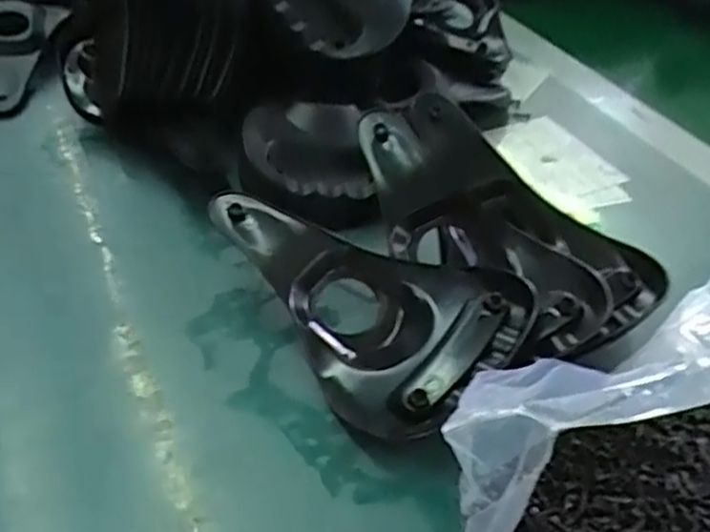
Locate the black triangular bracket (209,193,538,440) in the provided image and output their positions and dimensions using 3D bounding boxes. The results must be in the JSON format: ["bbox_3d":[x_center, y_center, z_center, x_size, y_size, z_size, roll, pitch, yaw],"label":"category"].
[{"bbox_3d":[0.005,0.014,0.390,0.106,0.049,0.169,-32,51,-32],"label":"black triangular bracket"}]

